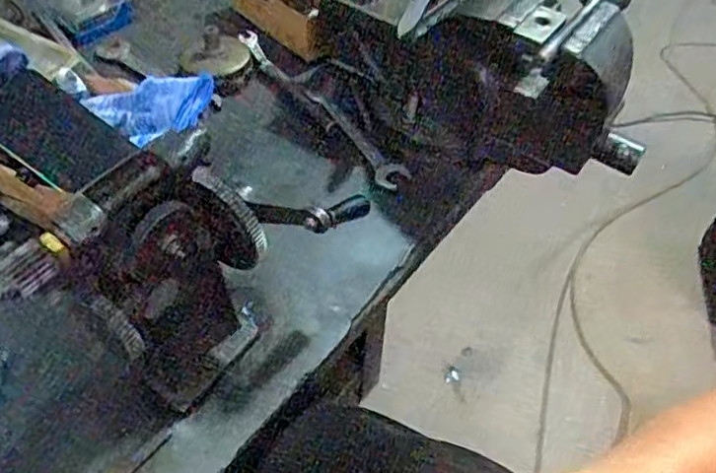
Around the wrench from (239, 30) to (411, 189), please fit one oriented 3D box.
[{"bbox_3d":[-0.038,-0.144,0.641,0.040,0.018,0.266,-27,56,-25],"label":"wrench"}]

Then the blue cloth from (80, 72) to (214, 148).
[{"bbox_3d":[-0.188,-0.113,0.567,0.122,0.028,0.058,-8,81,16],"label":"blue cloth"}]

